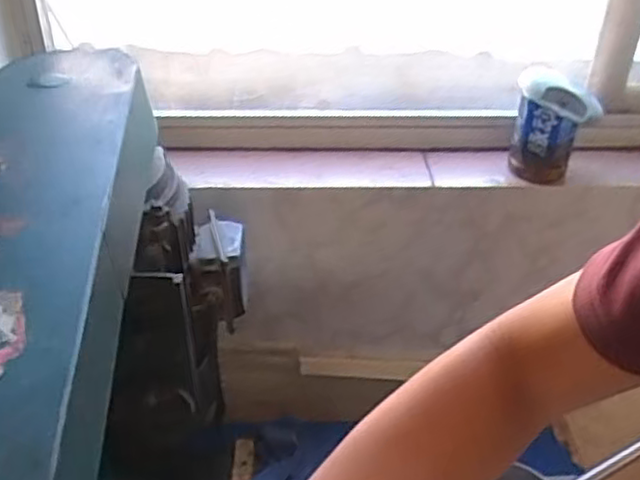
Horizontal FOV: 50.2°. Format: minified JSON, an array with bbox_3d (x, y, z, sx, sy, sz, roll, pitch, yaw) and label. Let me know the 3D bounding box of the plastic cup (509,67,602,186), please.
[{"bbox_3d":[0.333,-0.158,0.986,0.112,0.147,0.097,13,36,15],"label":"plastic cup"}]

